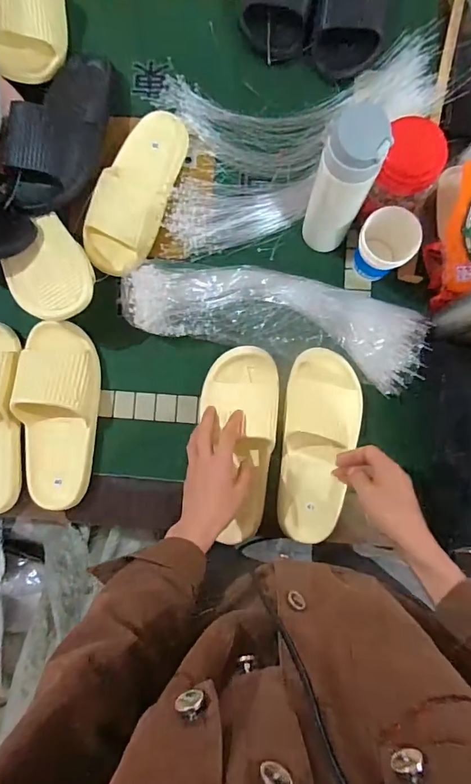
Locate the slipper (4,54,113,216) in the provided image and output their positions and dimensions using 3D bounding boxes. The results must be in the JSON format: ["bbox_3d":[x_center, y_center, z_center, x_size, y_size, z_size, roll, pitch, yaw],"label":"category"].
[{"bbox_3d":[-0.244,-0.370,0.600,0.109,0.060,0.259,12,87,3],"label":"slipper"}]

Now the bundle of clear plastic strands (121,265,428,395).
[{"bbox_3d":[0.054,-0.107,0.591,0.405,0.039,0.121,14,87,3],"label":"bundle of clear plastic strands"}]

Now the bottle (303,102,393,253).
[{"bbox_3d":[0.123,-0.235,0.515,0.063,0.230,0.054,18,87,3],"label":"bottle"}]

